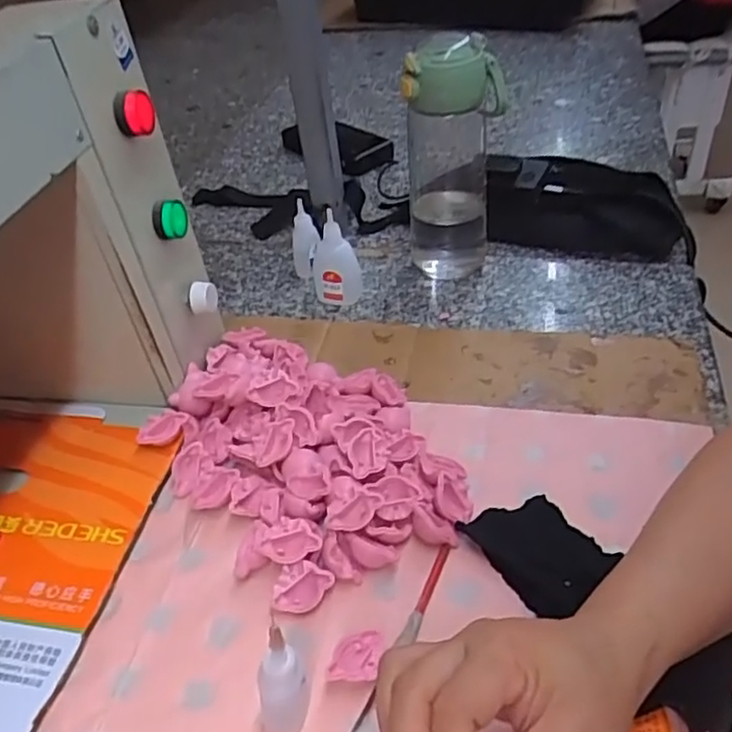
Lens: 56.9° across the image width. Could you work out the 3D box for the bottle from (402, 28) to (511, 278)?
[{"bbox_3d":[0.080,-0.183,0.614,0.084,0.212,0.062,-4,41,4],"label":"bottle"}]

